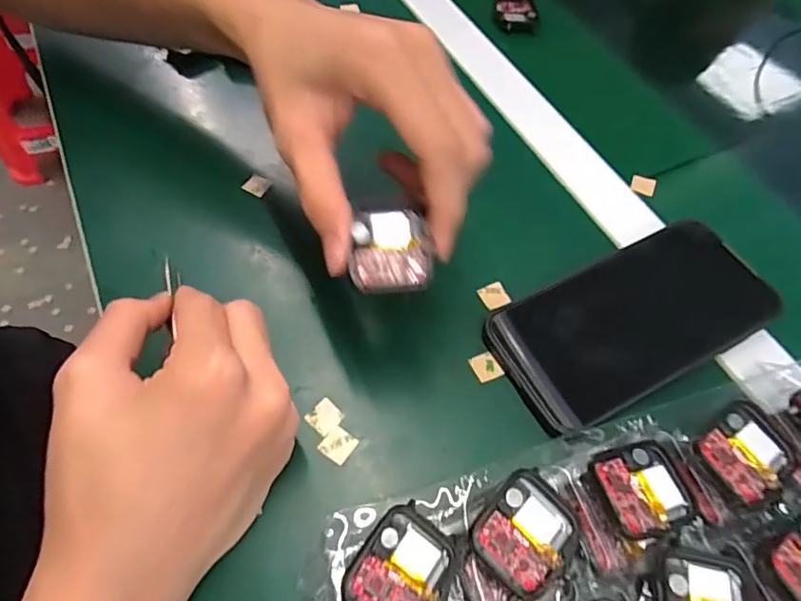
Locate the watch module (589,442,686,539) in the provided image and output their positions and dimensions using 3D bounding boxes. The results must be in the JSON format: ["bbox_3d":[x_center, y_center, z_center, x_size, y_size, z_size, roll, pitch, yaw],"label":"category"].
[{"bbox_3d":[0.106,0.081,0.235,0.039,0.008,0.036,-12,59,-11],"label":"watch module"}]

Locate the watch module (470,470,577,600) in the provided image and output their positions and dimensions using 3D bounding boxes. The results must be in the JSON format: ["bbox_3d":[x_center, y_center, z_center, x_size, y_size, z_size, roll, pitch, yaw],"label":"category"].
[{"bbox_3d":[0.052,0.095,0.221,0.036,0.009,0.042,36,62,18],"label":"watch module"}]

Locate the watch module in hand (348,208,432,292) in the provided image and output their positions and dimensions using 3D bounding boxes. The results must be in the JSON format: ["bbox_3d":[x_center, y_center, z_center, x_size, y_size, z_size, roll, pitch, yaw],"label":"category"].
[{"bbox_3d":[-0.005,-0.023,0.242,0.035,0.010,0.039,-3,53,-1],"label":"watch module in hand"}]

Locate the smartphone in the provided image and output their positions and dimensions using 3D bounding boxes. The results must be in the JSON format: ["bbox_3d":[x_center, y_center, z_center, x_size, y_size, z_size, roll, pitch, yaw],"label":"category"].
[{"bbox_3d":[0.128,0.007,0.298,0.153,0.017,0.076,-22,61,-17],"label":"smartphone"}]

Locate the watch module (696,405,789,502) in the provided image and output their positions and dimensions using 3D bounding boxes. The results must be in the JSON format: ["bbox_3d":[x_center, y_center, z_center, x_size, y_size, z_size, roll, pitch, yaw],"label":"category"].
[{"bbox_3d":[0.156,0.070,0.244,0.038,0.015,0.033,-30,64,-21],"label":"watch module"}]

